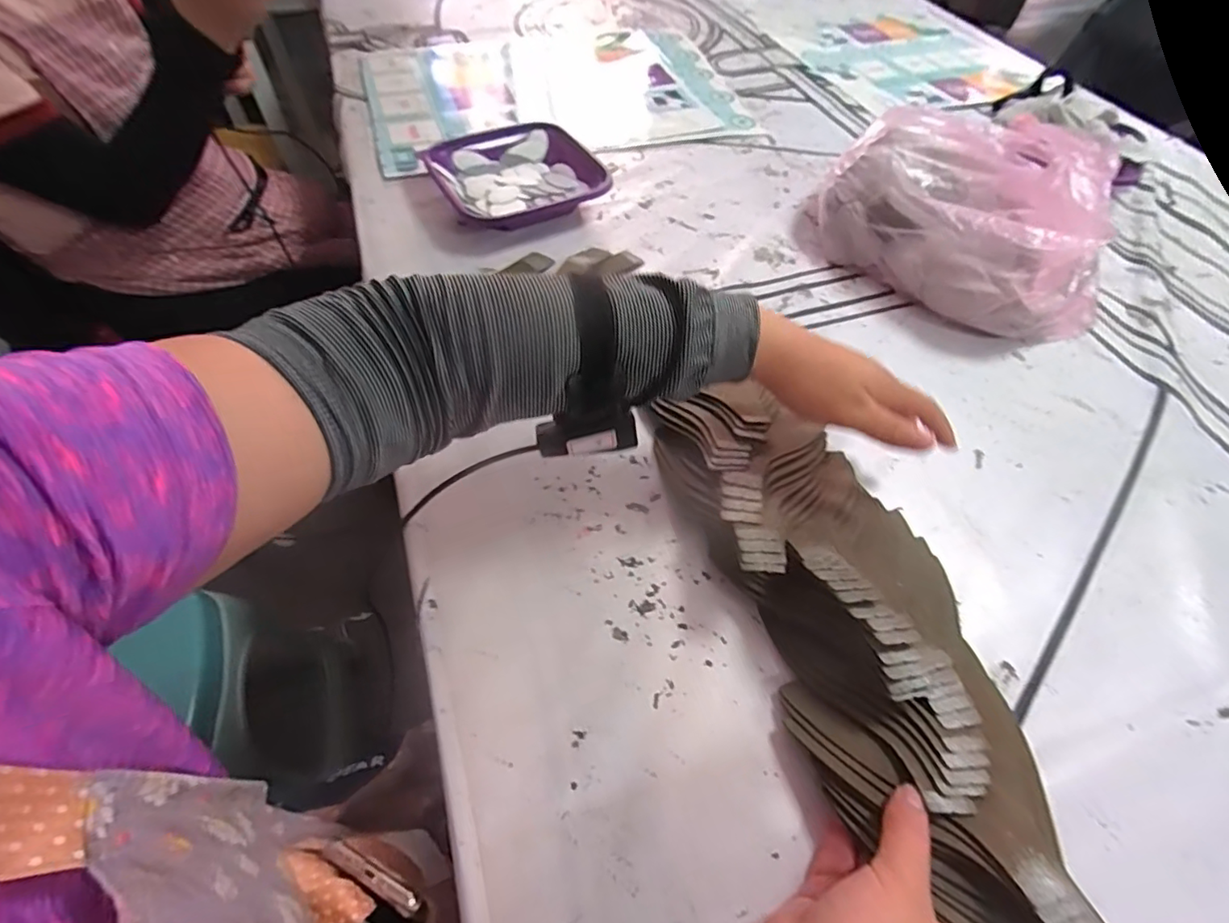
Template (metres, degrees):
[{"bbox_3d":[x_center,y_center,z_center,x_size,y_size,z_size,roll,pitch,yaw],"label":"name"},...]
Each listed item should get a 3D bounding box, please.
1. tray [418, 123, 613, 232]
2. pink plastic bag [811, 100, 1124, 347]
[{"bbox_3d":[-0.103,-0.339,0.659,0.196,0.041,0.181,-26,60,-21],"label":"tray"},{"bbox_3d":[0.394,-0.269,0.591,0.241,0.117,0.297,-35,64,-24],"label":"pink plastic bag"}]

